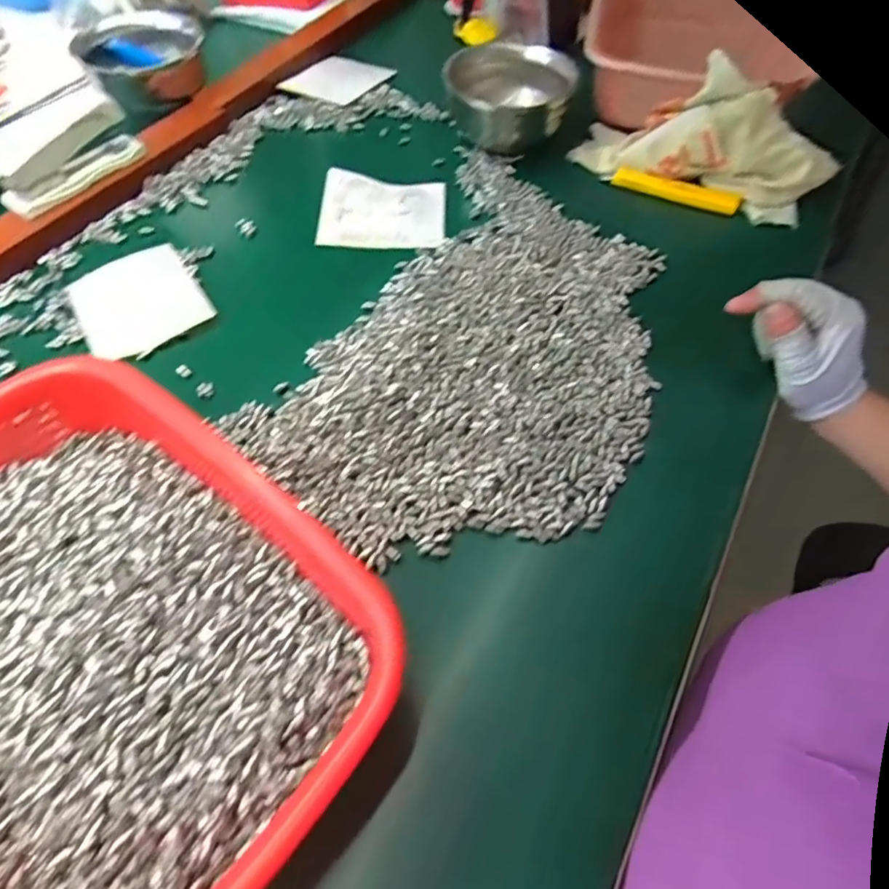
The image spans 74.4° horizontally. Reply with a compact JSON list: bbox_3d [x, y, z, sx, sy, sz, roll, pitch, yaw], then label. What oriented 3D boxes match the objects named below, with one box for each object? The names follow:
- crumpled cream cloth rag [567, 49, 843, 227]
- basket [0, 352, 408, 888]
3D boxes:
[{"bbox_3d":[0.240,-0.283,0.539,0.225,0.087,0.080,26,60,16],"label":"crumpled cream cloth rag"},{"bbox_3d":[-0.178,0.091,0.290,0.297,0.076,0.212,34,62,20],"label":"basket"}]

